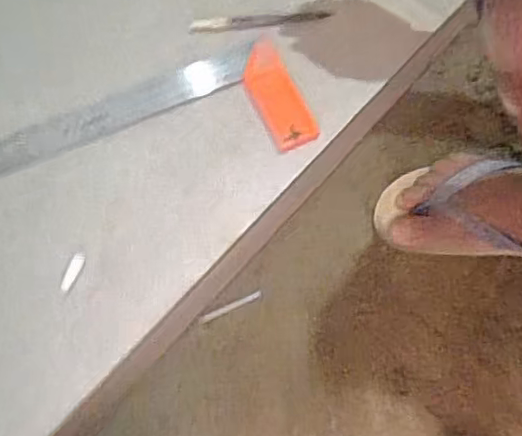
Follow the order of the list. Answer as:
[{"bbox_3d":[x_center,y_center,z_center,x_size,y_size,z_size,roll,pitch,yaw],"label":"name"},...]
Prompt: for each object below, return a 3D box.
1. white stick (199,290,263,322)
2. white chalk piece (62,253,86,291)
[{"bbox_3d":[-0.031,0.091,0.599,0.068,0.005,0.008,-24,71,-10],"label":"white stick"},{"bbox_3d":[-0.166,0.048,0.518,0.011,0.008,0.035,20,70,7],"label":"white chalk piece"}]

